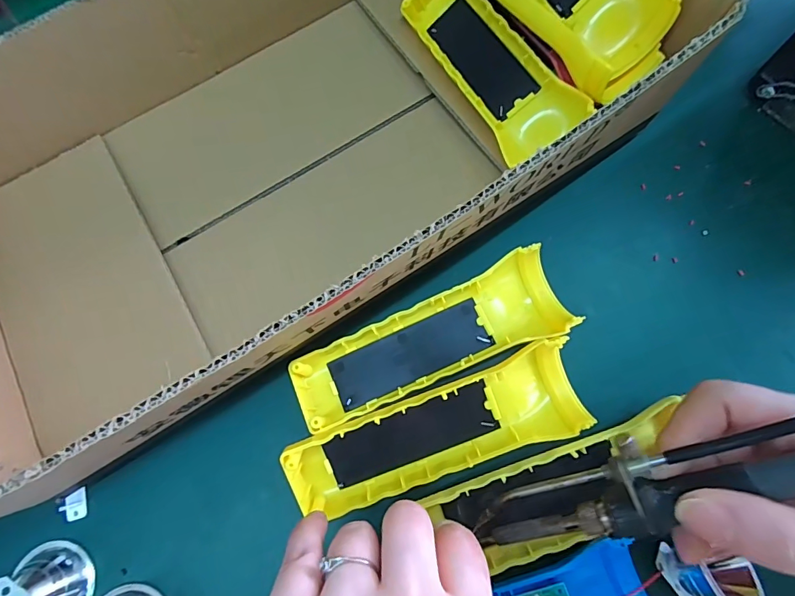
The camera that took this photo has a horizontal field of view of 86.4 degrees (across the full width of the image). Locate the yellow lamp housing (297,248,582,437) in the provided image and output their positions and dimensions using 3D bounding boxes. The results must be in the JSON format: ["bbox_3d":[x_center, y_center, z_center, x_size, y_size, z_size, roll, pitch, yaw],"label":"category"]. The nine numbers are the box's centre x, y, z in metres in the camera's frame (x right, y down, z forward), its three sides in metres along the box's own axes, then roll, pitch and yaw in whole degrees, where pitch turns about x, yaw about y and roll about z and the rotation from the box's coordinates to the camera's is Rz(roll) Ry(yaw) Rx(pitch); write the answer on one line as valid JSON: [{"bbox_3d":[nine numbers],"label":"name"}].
[{"bbox_3d":[0.019,0.025,0.236,0.157,0.021,0.046,-24,72,-5],"label":"yellow lamp housing"}]

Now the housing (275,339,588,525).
[{"bbox_3d":[0.022,0.069,0.220,0.155,0.024,0.044,-20,72,-3],"label":"housing"}]

